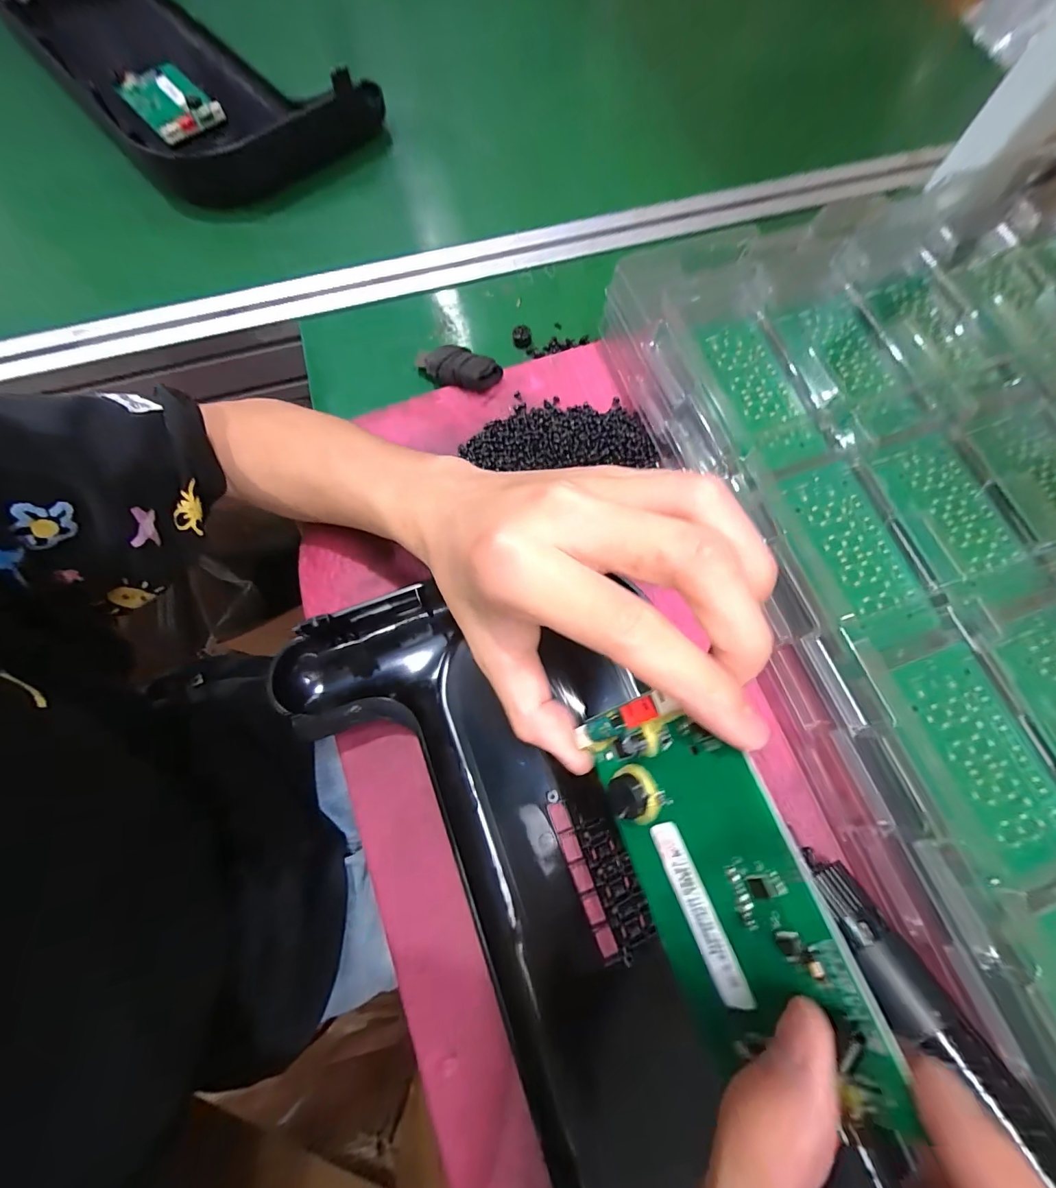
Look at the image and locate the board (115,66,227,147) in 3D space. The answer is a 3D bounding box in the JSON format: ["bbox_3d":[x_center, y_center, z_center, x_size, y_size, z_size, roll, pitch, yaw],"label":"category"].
[{"bbox_3d":[-0.360,-0.492,0.453,0.062,0.011,0.129,-41,78,-13],"label":"board"}]

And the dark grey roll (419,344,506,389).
[{"bbox_3d":[-0.052,-0.166,0.331,0.065,0.015,0.027,18,72,17],"label":"dark grey roll"}]

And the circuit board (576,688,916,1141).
[{"bbox_3d":[0.051,0.082,0.133,0.009,0.059,0.102,-3,63,-38],"label":"circuit board"}]

